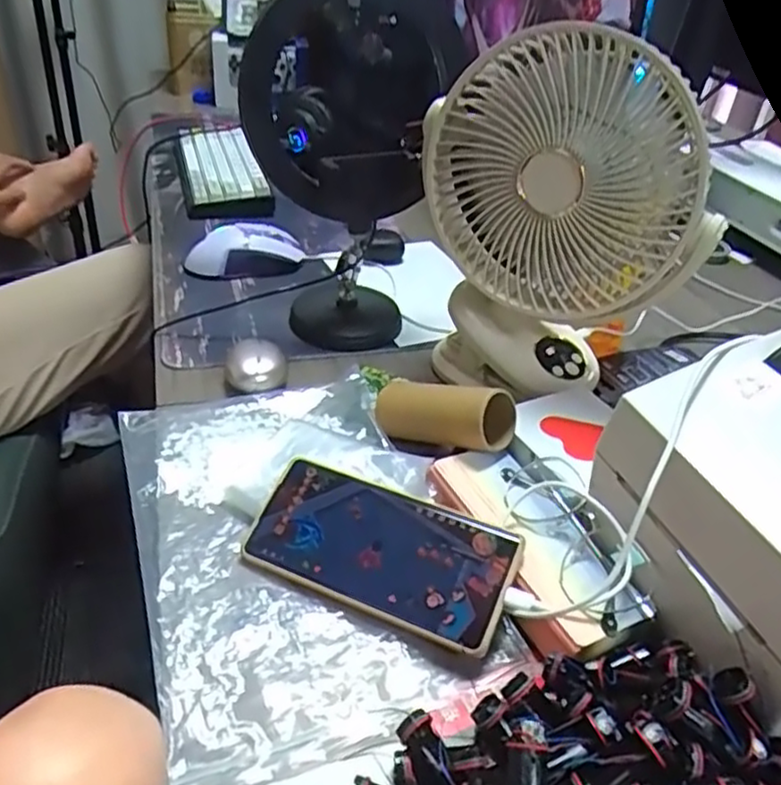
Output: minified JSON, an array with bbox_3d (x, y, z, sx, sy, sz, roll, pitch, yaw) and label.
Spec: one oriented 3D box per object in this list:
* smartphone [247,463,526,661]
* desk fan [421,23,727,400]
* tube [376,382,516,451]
[{"bbox_3d":[-0.008,0.093,0.424,0.165,0.006,0.075,18,62,22],"label":"smartphone"},{"bbox_3d":[0.143,-0.140,0.555,0.203,0.263,0.149,22,39,20],"label":"desk fan"},{"bbox_3d":[0.035,0.013,0.506,0.105,0.048,0.038,3,33,25],"label":"tube"}]

